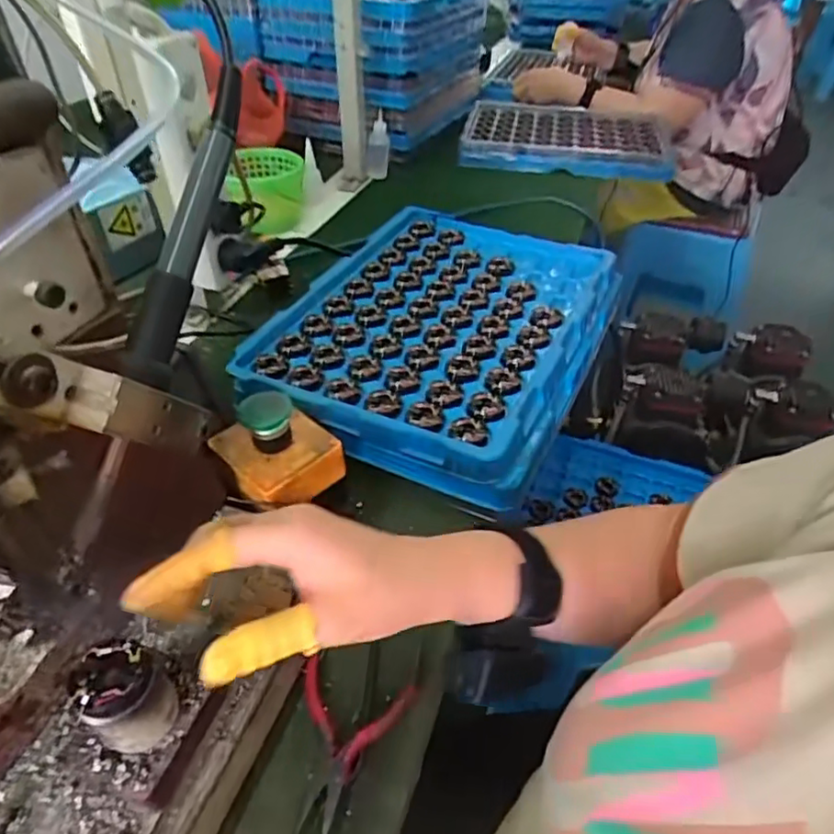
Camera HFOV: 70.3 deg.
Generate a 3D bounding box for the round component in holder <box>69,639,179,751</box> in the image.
[{"bbox_3d":[-0.129,0.128,0.267,0.034,0.049,0.033,0,42,0],"label":"round component in holder"}]

